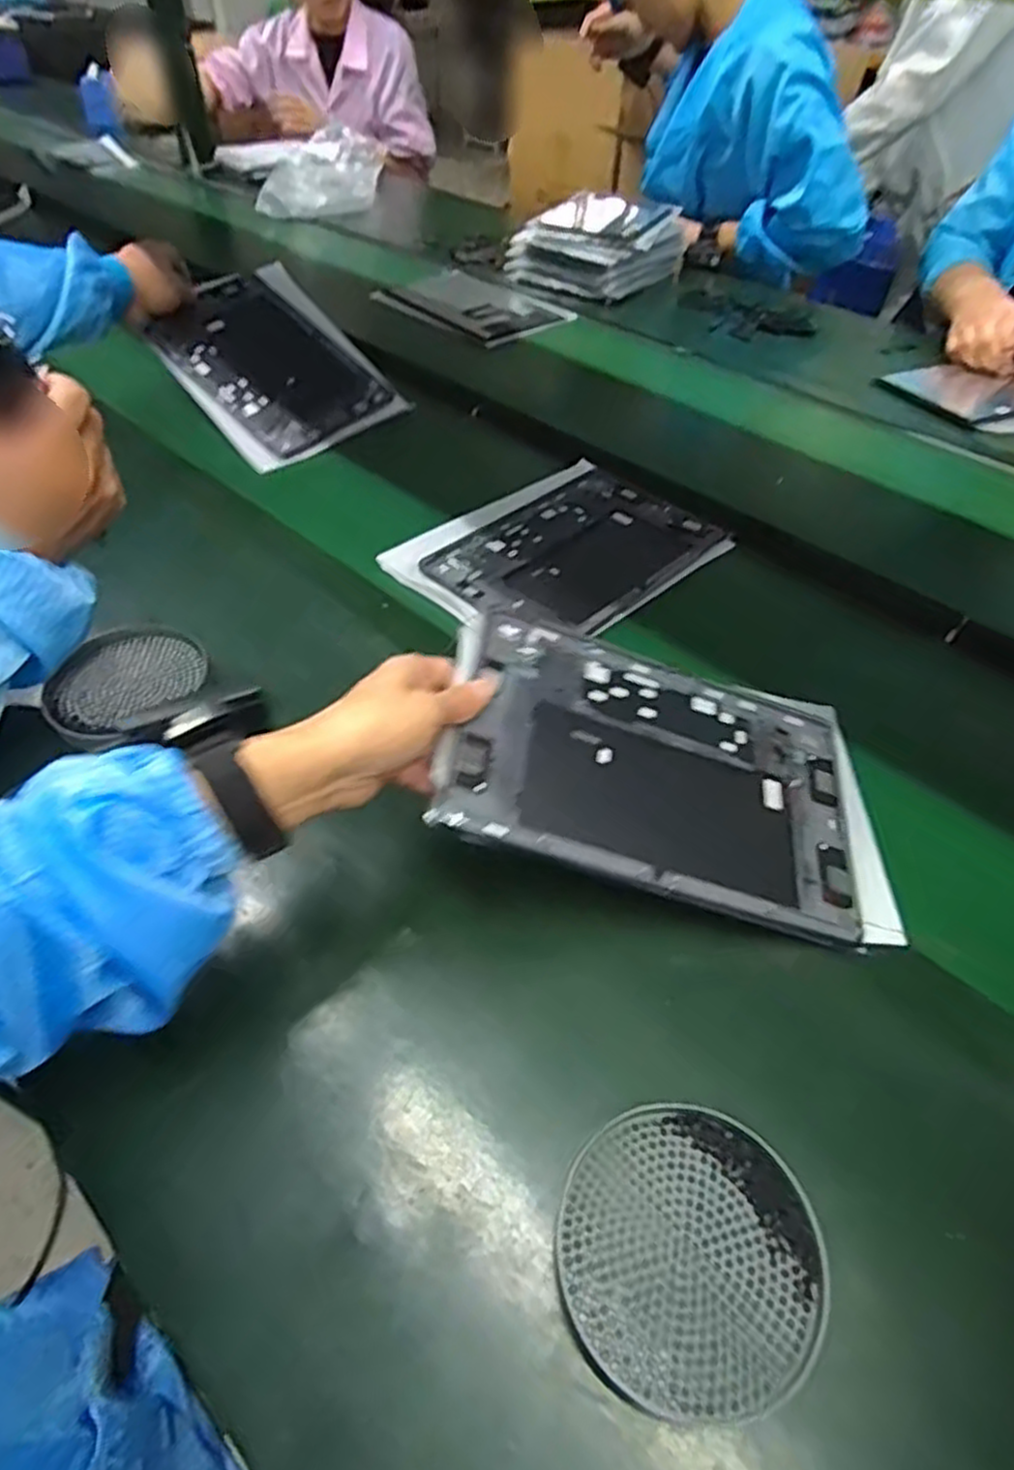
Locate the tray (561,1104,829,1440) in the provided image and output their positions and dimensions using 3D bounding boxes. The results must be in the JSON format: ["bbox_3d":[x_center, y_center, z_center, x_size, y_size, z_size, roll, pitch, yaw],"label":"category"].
[{"bbox_3d":[0.080,0.226,0.330,0.111,0.012,0.110,1,48,-1],"label":"tray"}]

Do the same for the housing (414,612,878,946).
[{"bbox_3d":[0.093,0.019,0.462,0.260,0.012,0.168,18,53,-9],"label":"housing"}]

